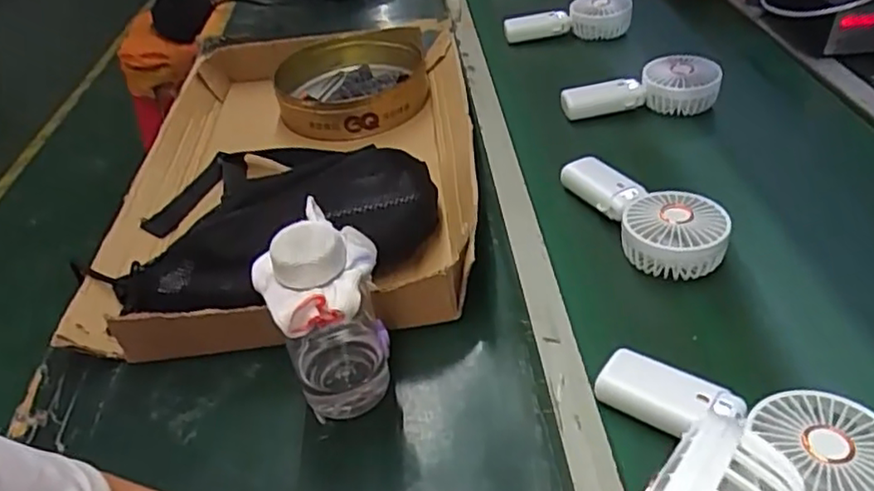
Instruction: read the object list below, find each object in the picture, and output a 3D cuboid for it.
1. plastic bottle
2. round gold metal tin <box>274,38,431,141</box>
[{"bbox_3d":[-0.069,0.058,0.427,0.070,0.153,0.063,-15,41,-11],"label":"plastic bottle"},{"bbox_3d":[-0.108,-0.199,0.796,0.178,0.051,0.188,-3,40,3],"label":"round gold metal tin"}]

